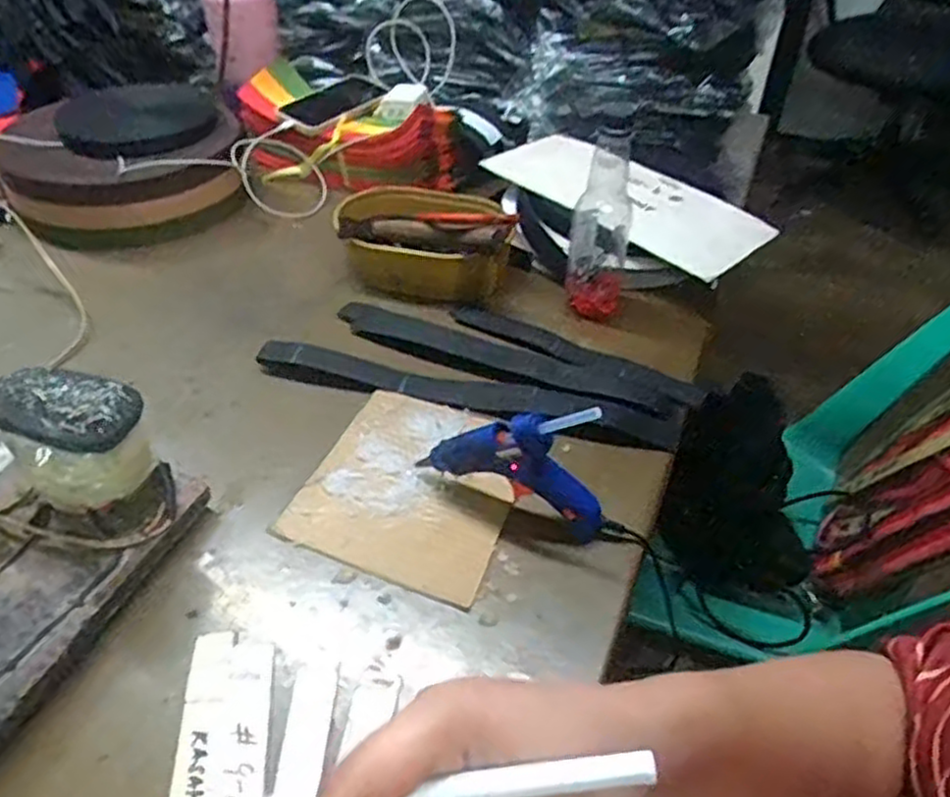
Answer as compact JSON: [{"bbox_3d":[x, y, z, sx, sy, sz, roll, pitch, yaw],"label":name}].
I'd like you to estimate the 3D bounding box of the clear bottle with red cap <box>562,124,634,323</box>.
[{"bbox_3d":[0.130,-0.174,0.717,0.060,0.194,0.062,6,42,6],"label":"clear bottle with red cap"}]

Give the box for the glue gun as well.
[{"bbox_3d":[0.032,0.042,0.521,0.134,0.117,0.023,15,44,15],"label":"glue gun"}]

